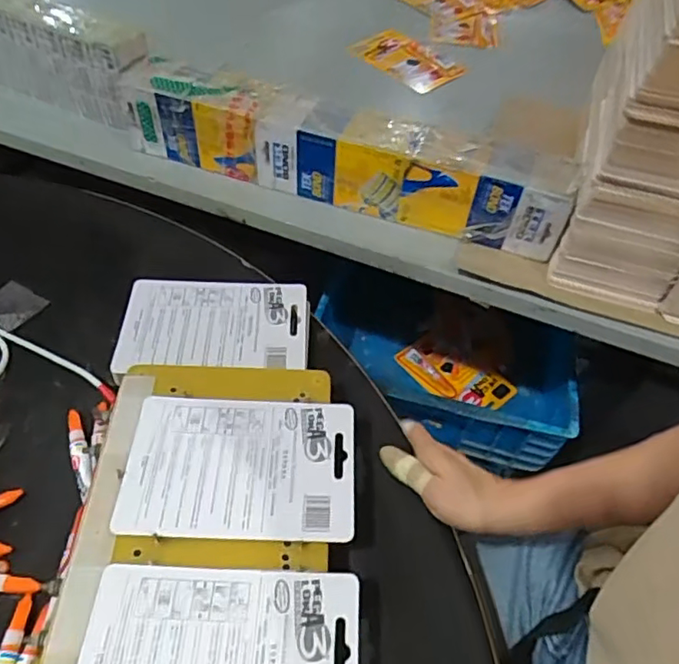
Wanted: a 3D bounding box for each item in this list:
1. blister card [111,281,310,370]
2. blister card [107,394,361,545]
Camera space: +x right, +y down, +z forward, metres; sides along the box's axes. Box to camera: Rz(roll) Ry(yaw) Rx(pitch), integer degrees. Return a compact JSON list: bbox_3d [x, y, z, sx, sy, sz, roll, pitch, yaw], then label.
[{"bbox_3d":[-0.117,-0.004,0.559,0.168,0.022,0.108,1,49,-5],"label":"blister card"},{"bbox_3d":[-0.073,0.098,0.438,0.164,0.005,0.114,3,49,-3],"label":"blister card"}]

